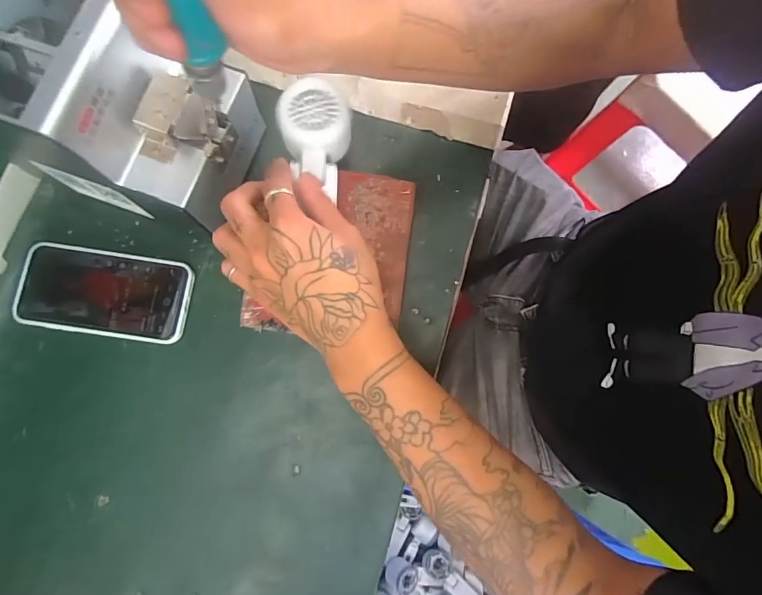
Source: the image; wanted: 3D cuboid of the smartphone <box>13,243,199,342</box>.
[{"bbox_3d":[-0.247,-0.004,0.380,0.147,0.014,0.074,8,80,2],"label":"smartphone"}]

